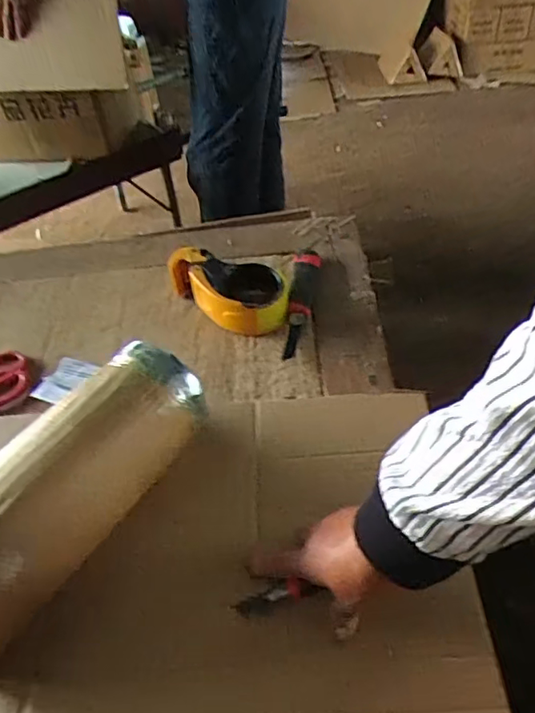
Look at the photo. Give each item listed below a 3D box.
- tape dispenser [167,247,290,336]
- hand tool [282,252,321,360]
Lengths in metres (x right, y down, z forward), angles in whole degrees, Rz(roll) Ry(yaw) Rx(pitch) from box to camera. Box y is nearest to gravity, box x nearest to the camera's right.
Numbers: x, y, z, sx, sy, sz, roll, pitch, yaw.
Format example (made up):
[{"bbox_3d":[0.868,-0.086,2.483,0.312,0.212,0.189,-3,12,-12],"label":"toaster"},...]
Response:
[{"bbox_3d":[-0.054,-0.091,0.780,0.166,0.065,0.106,1,47,7],"label":"tape dispenser"},{"bbox_3d":[0.049,-0.076,0.781,0.036,0.020,0.192,2,47,8],"label":"hand tool"}]

